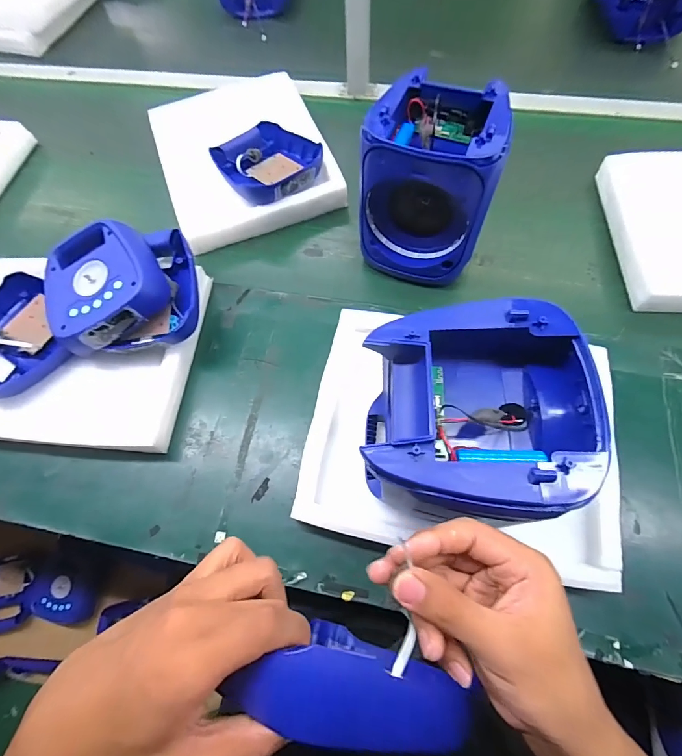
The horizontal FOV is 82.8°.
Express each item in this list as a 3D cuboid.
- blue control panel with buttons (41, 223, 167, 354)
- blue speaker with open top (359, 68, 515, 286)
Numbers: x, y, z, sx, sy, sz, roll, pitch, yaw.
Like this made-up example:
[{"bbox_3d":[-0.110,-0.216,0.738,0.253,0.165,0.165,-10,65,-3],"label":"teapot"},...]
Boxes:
[{"bbox_3d":[-0.327,-0.136,0.531,0.160,0.048,0.165,-28,64,-8],"label":"blue control panel with buttons"},{"bbox_3d":[0.127,-0.268,0.552,0.165,0.212,0.163,18,68,10],"label":"blue speaker with open top"}]

